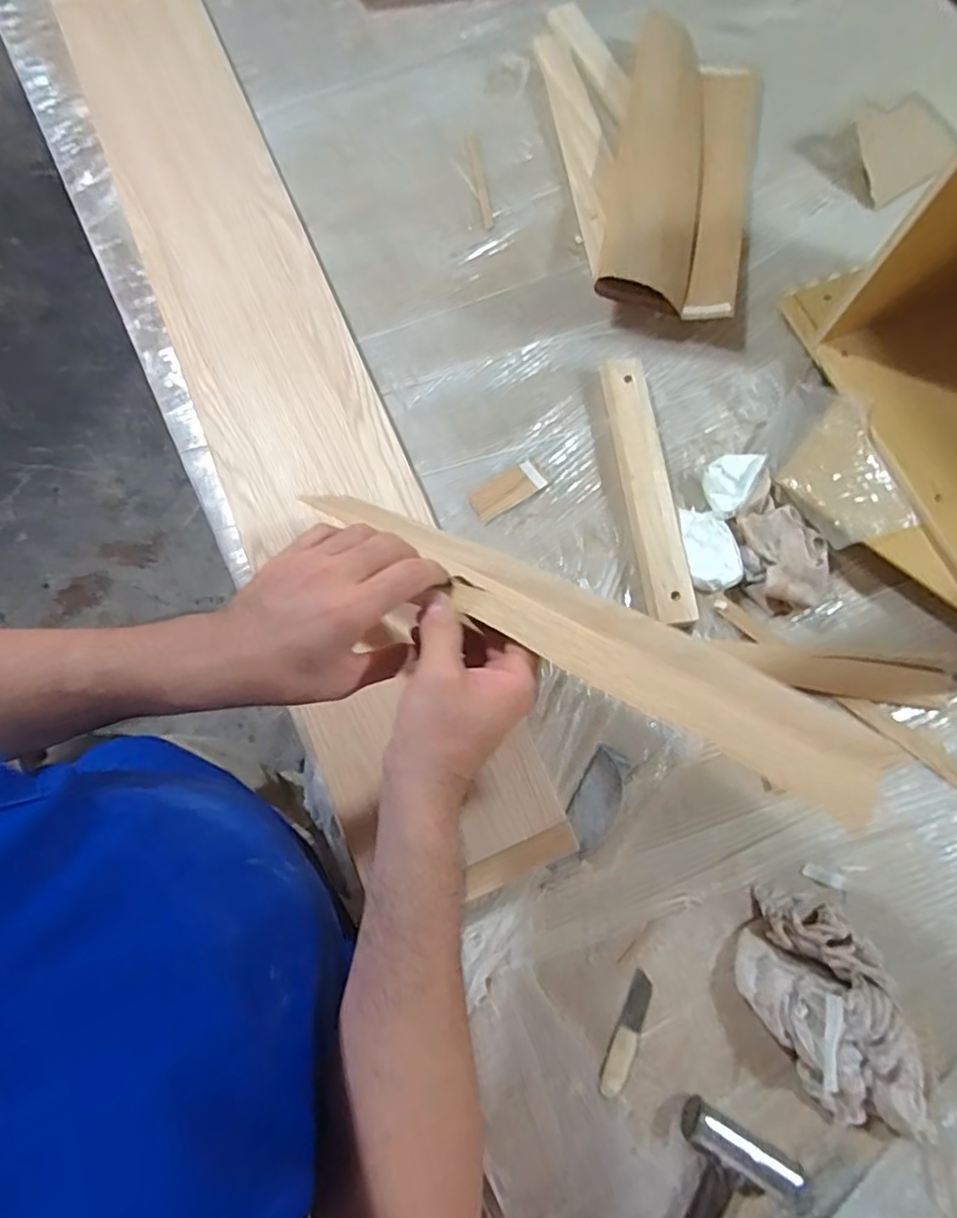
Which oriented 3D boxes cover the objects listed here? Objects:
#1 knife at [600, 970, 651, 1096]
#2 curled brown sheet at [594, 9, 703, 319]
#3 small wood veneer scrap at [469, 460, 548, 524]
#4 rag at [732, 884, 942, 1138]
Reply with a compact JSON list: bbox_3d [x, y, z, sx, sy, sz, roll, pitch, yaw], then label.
[{"bbox_3d":[0.122,0.346,0.506,0.020,0.004,0.091,26,74,6],"label":"knife"},{"bbox_3d":[0.208,-0.534,0.730,0.109,0.062,0.435,9,73,1],"label":"curled brown sheet"},{"bbox_3d":[0.029,-0.122,0.641,0.081,0.004,0.036,-33,77,-11],"label":"small wood veneer scrap"},{"bbox_3d":[0.277,0.325,0.490,0.105,0.055,0.178,-15,74,-6],"label":"rag"}]

